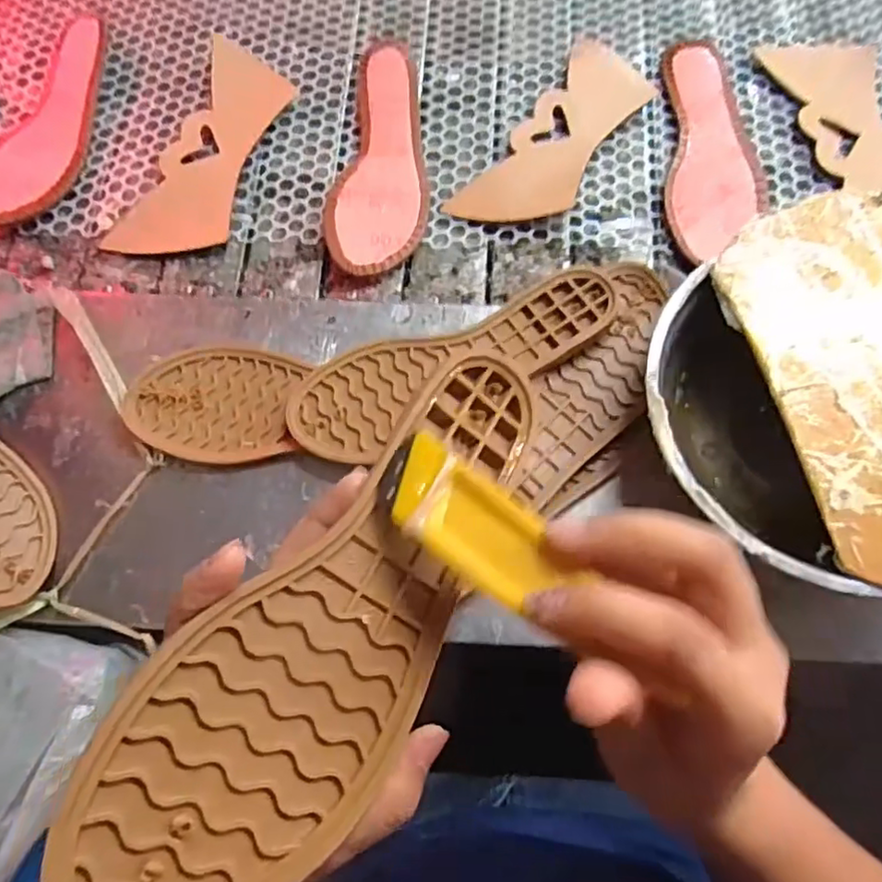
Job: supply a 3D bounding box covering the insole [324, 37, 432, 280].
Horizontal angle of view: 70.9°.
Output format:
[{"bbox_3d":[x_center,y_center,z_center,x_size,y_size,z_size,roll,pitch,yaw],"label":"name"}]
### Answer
[{"bbox_3d":[-0.048,-0.232,0.513,0.076,0.024,0.212,5,72,3],"label":"insole"}]

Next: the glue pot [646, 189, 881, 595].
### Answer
[{"bbox_3d":[0.252,-0.024,0.390,0.246,0.085,0.232,0,71,0],"label":"glue pot"}]

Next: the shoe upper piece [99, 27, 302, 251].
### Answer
[{"bbox_3d":[-0.196,-0.248,0.529,0.090,0.008,0.221,19,74,7],"label":"shoe upper piece"}]

